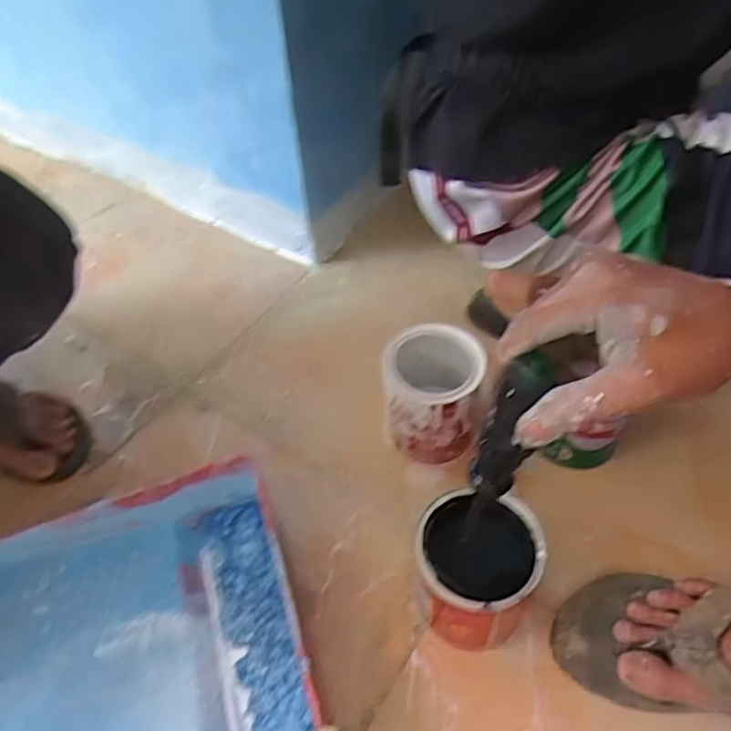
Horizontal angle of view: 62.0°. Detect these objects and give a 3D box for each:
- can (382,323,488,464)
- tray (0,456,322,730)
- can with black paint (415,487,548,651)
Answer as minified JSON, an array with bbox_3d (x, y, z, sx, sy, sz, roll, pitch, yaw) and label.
[{"bbox_3d":[0.071,0.035,0.663,0.094,0.134,0.102,-2,49,2],"label":"can"},{"bbox_3d":[-0.237,0.250,0.537,0.336,0.067,0.267,-16,50,-9],"label":"tray"},{"bbox_3d":[0.095,0.184,0.535,0.101,0.121,0.098,-2,49,2],"label":"can with black paint"}]

